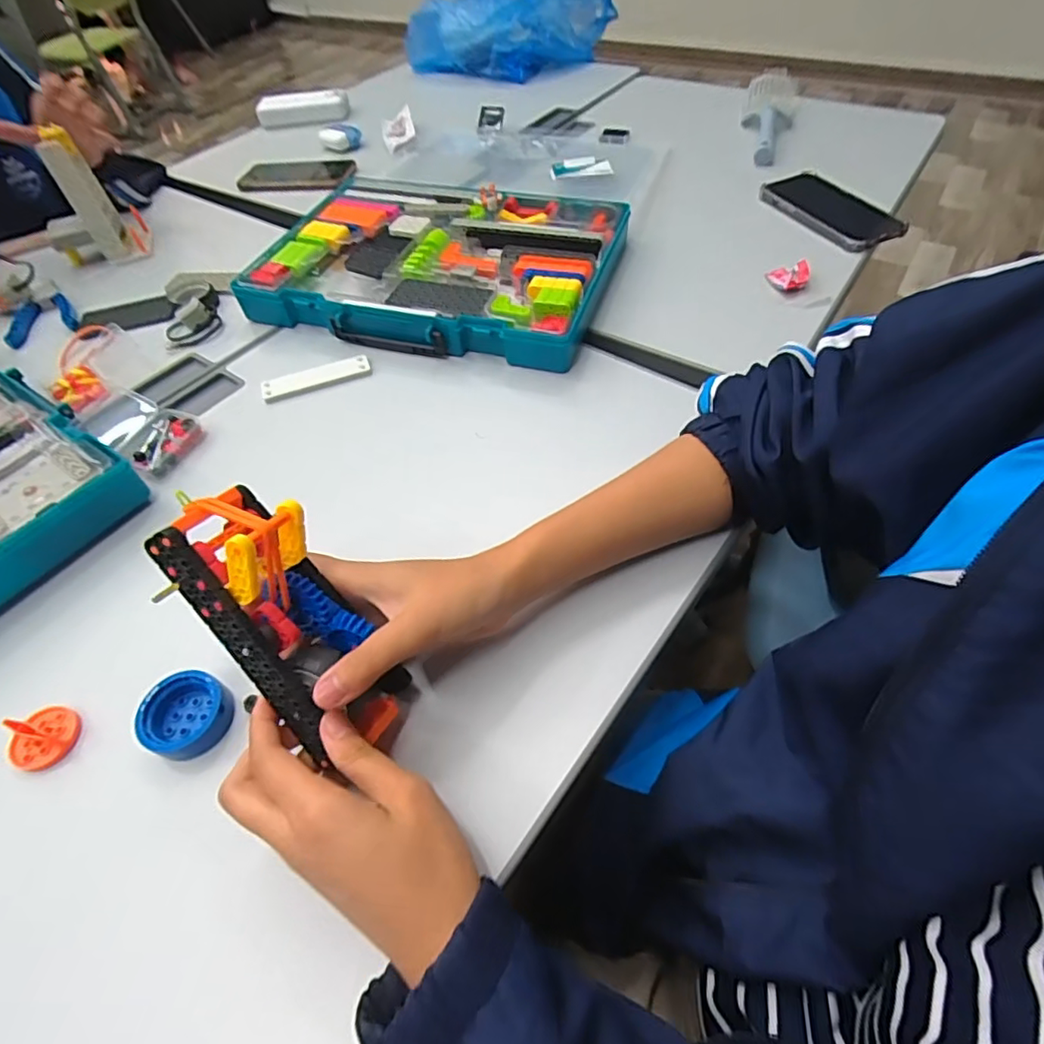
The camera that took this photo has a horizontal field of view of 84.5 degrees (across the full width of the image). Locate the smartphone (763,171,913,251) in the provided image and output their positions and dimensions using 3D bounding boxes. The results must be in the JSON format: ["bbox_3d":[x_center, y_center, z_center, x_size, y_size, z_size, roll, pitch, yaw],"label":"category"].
[{"bbox_3d":[0.357,-0.364,0.672,0.085,0.016,0.163,-28,61,-12],"label":"smartphone"}]

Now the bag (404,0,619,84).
[{"bbox_3d":[-0.022,-0.901,1.047,0.390,0.102,0.201,-3,52,2],"label":"bag"}]

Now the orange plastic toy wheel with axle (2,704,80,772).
[{"bbox_3d":[-0.289,0.126,0.342,0.032,0.023,0.036,16,56,17],"label":"orange plastic toy wheel with axle"}]

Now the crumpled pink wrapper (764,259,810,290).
[{"bbox_3d":[0.271,-0.250,0.586,0.039,0.024,0.024,-7,52,-1],"label":"crumpled pink wrapper"}]

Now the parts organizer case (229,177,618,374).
[{"bbox_3d":[-0.086,-0.283,0.621,0.362,0.047,0.265,10,54,12],"label":"parts organizer case"}]

